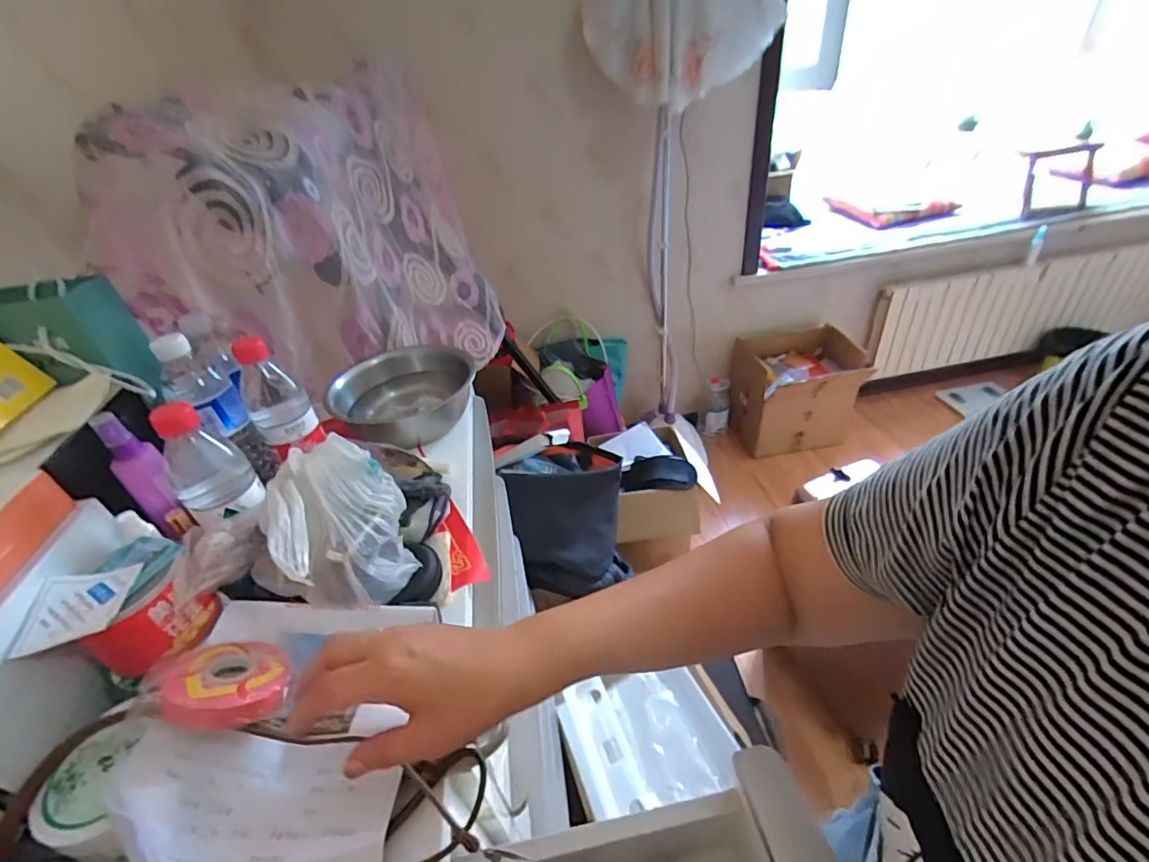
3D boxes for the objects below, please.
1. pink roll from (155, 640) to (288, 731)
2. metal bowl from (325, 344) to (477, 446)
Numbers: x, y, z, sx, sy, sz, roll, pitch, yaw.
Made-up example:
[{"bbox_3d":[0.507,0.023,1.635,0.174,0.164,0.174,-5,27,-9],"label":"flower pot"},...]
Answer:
[{"bbox_3d":[-0.258,0.185,0.377,0.078,0.014,0.076,14,10,-3],"label":"pink roll"},{"bbox_3d":[-0.253,-0.054,0.748,0.188,0.075,0.188,-4,37,3],"label":"metal bowl"}]

